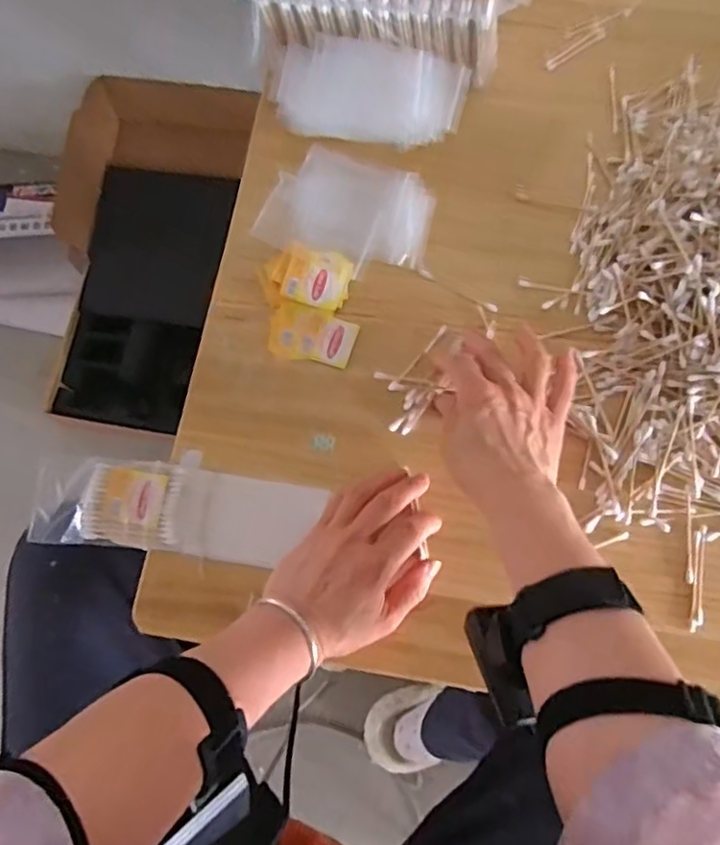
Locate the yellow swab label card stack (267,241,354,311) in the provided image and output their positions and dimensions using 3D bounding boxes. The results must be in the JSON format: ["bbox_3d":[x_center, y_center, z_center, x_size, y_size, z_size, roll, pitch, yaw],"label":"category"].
[{"bbox_3d":[-0.045,-0.129,0.545,0.073,0.008,0.053,15,73,4],"label":"yellow swab label card stack"}]

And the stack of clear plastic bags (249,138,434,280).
[{"bbox_3d":[-0.009,-0.195,0.574,0.149,0.016,0.107,19,73,5],"label":"stack of clear plastic bags"}]

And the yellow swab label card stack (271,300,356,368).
[{"bbox_3d":[-0.041,-0.075,0.533,0.073,0.005,0.048,17,73,5],"label":"yellow swab label card stack"}]

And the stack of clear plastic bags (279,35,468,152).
[{"bbox_3d":[0.011,-0.301,0.575,0.171,0.058,0.079,6,73,1],"label":"stack of clear plastic bags"}]

